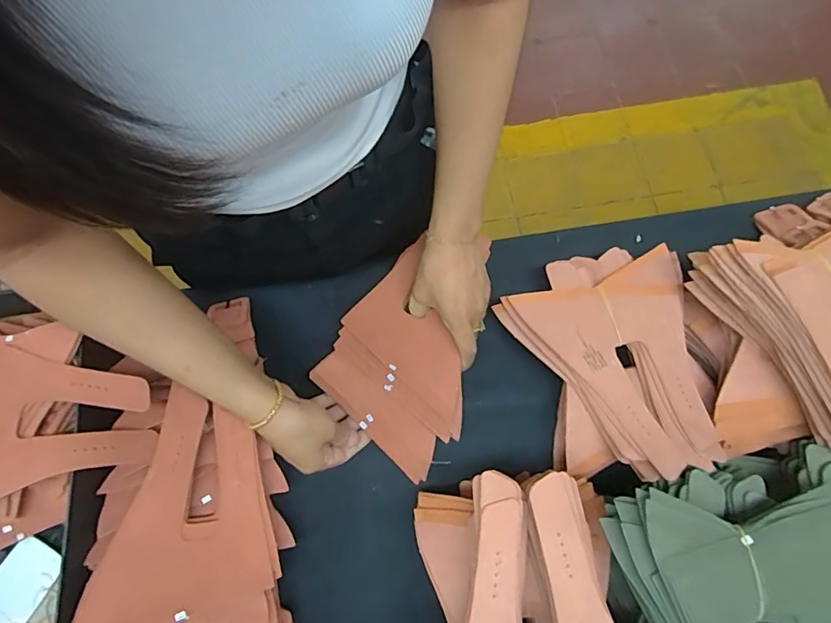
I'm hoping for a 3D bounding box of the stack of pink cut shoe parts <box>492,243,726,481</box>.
[{"bbox_3d":[0.193,0.047,0.485,0.174,0.066,0.218,-10,73,-1],"label":"stack of pink cut shoe parts"}]

